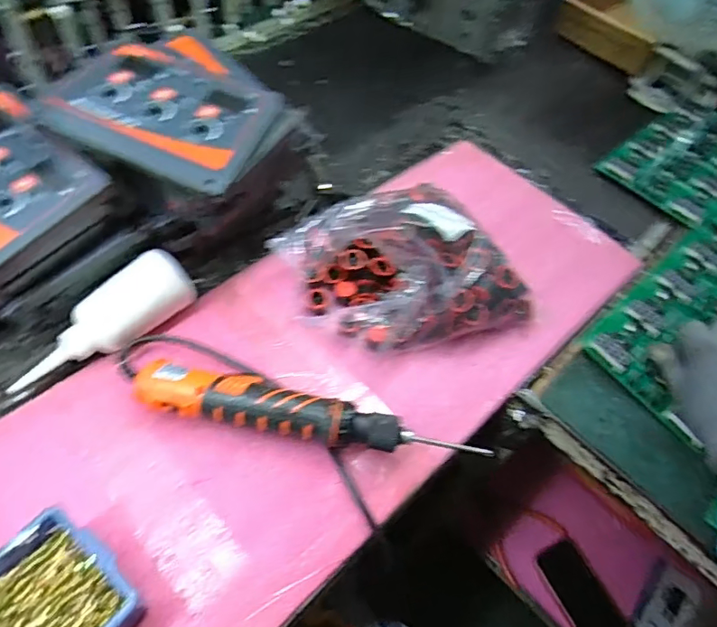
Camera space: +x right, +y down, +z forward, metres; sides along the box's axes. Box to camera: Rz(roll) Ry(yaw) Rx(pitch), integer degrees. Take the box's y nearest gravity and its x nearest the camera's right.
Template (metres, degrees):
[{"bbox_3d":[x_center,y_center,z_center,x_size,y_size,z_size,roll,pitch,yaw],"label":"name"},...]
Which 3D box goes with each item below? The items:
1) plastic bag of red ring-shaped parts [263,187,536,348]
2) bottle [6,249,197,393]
[{"bbox_3d":[0.045,-0.051,0.517,0.209,0.089,0.164,-15,59,-14],"label":"plastic bag of red ring-shaped parts"},{"bbox_3d":[-0.233,0.012,0.476,0.055,0.055,0.171,38,62,19],"label":"bottle"}]

